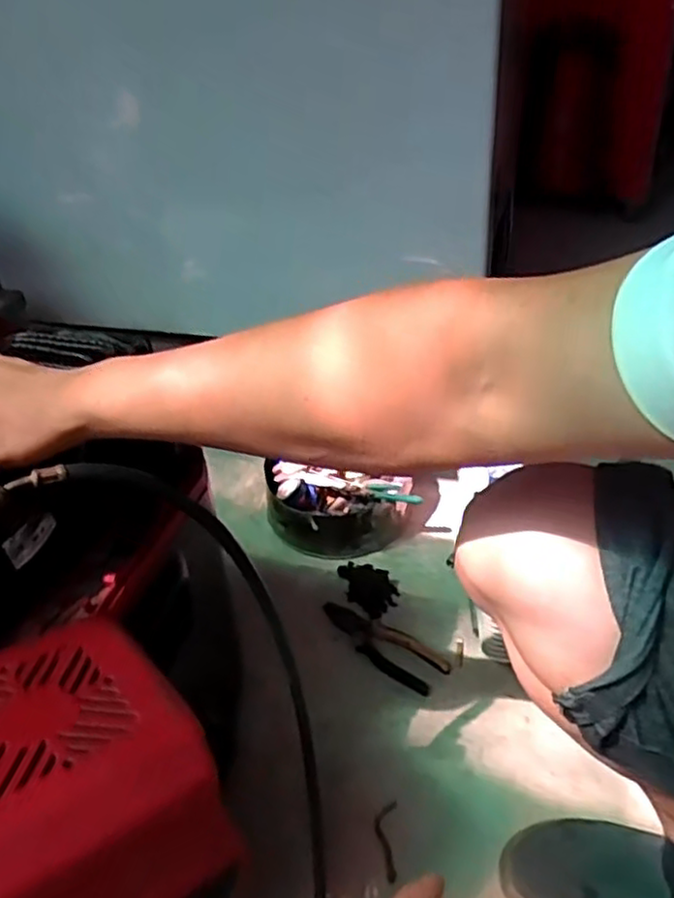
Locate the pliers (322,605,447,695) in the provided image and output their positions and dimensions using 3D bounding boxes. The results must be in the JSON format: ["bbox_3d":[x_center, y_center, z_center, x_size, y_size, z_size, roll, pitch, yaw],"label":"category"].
[{"bbox_3d":[0.058,0.262,0.939,0.182,0.026,0.062,23,44,34],"label":"pliers"}]

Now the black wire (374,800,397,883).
[{"bbox_3d":[0.051,0.415,0.740,0.023,0.007,0.079,-1,35,6],"label":"black wire"}]

